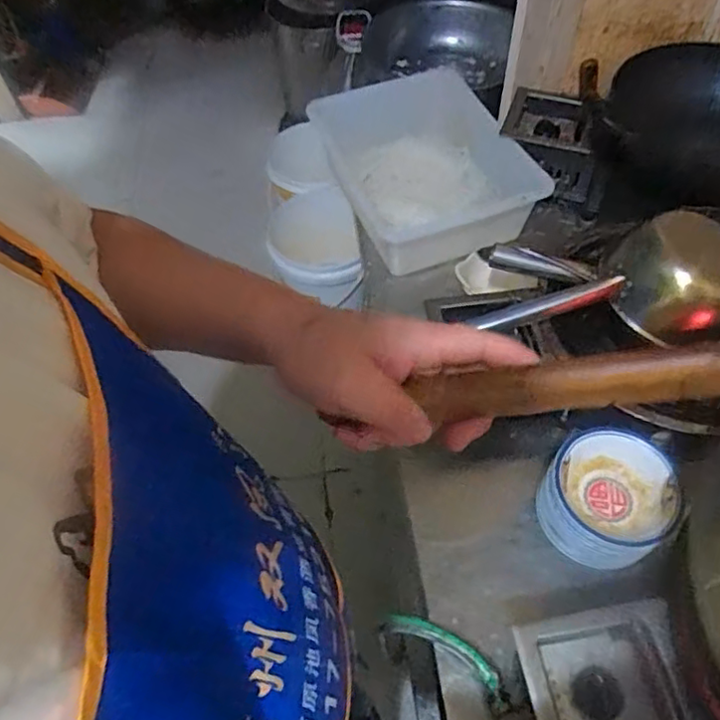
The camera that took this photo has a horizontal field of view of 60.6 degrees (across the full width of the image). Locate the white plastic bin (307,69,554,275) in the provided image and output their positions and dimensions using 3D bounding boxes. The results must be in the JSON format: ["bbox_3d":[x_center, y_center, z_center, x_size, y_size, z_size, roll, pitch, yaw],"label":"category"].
[{"bbox_3d":[0.102,-0.322,1.005,0.263,0.099,0.410,-20,56,-12],"label":"white plastic bin"}]

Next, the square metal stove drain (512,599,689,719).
[{"bbox_3d":[0.214,0.291,0.539,0.134,0.041,0.126,-8,55,-4],"label":"square metal stove drain"}]

